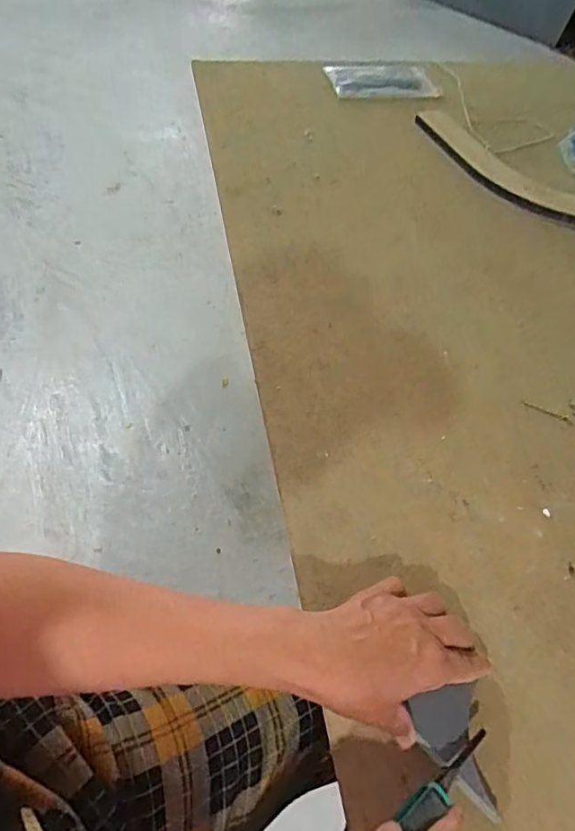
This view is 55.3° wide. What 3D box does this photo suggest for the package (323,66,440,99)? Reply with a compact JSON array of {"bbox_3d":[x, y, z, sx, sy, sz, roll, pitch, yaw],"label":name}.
[{"bbox_3d":[0.161,-0.582,0.951,0.181,0.011,0.121,-3,57,-4],"label":"package"}]

